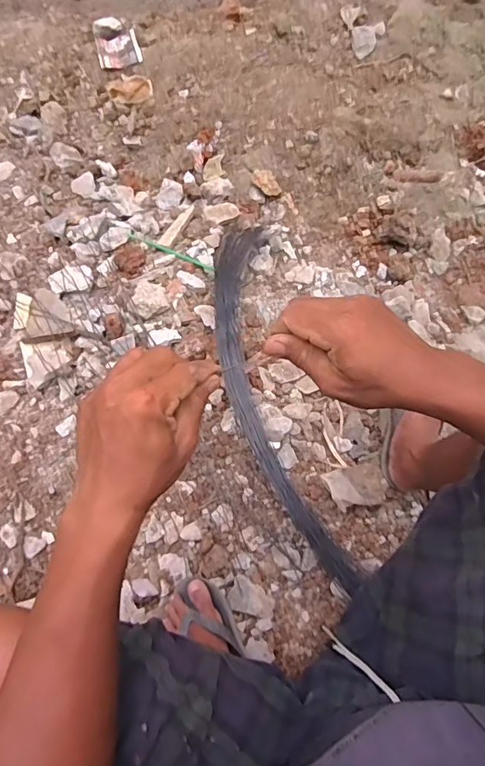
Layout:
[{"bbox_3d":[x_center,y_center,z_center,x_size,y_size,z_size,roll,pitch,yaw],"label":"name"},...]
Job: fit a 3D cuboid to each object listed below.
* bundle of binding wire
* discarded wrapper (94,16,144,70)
[{"bbox_3d":[0.046,-0.003,0.861,0.149,0.095,0.728,-14,67,-4],"label":"bundle of binding wire"},{"bbox_3d":[-0.323,-0.876,1.218,0.107,0.022,0.146,-14,76,-4],"label":"discarded wrapper"}]

